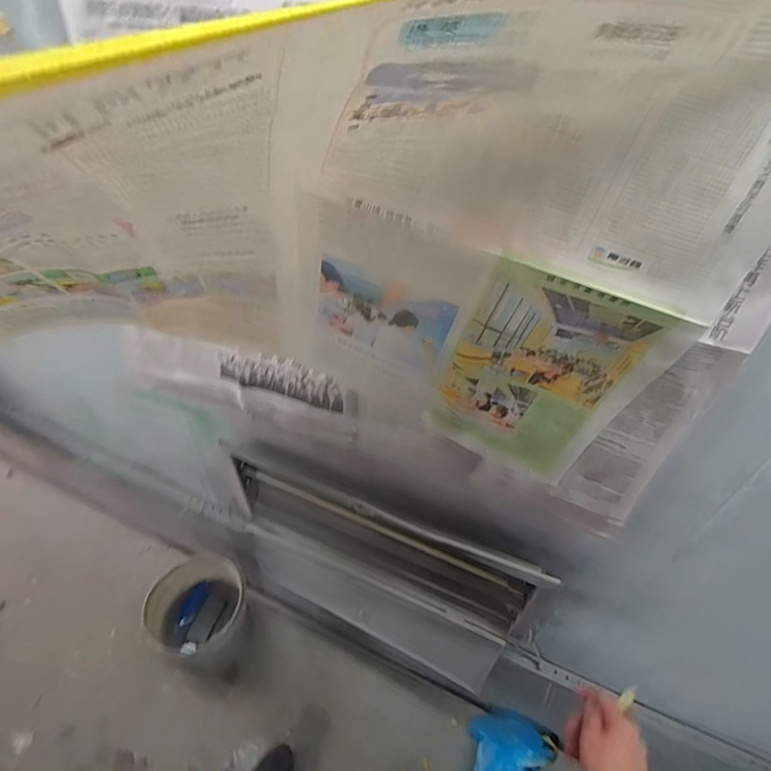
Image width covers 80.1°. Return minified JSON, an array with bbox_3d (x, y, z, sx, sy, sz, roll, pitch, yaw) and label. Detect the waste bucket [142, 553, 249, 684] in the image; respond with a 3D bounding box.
[{"bbox_3d":[-0.554,0.702,1.410,0.282,0.245,0.262,0,44,0],"label":"waste bucket"}]

